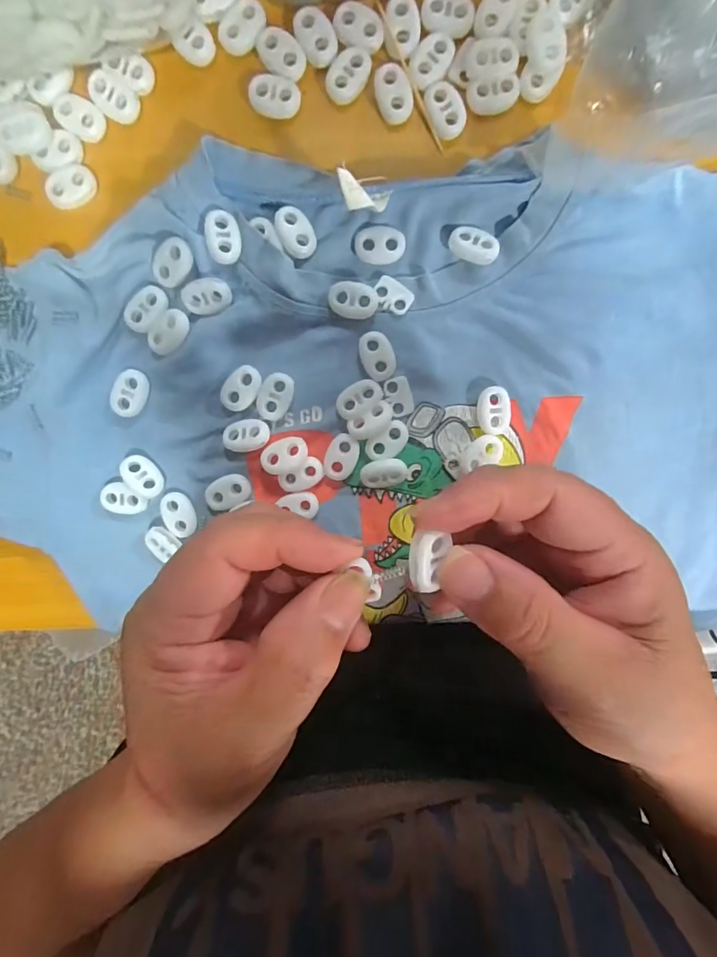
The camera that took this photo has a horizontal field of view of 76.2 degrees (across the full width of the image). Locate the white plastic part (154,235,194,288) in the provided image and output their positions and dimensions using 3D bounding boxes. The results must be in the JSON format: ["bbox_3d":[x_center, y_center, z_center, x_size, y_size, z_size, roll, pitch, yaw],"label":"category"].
[{"bbox_3d":[-0.082,-0.095,0.201,0.016,0.005,0.020,38,98,-5],"label":"white plastic part"}]

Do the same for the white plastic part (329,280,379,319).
[{"bbox_3d":[-0.002,-0.080,0.206,0.021,0.006,0.015,8,99,-1],"label":"white plastic part"}]

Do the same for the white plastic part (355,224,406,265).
[{"bbox_3d":[0.010,-0.104,0.205,0.022,0.004,0.015,4,100,0],"label":"white plastic part"}]

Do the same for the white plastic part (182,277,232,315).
[{"bbox_3d":[-0.068,-0.081,0.204,0.022,0.005,0.015,-3,99,1],"label":"white plastic part"}]

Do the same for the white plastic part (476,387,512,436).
[{"bbox_3d":[0.063,-0.032,0.215,0.015,0.005,0.022,5,100,0],"label":"white plastic part"}]

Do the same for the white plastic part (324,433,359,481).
[{"bbox_3d":[-0.008,-0.010,0.216,0.014,0.004,0.022,19,99,-3],"label":"white plastic part"}]

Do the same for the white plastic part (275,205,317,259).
[{"bbox_3d":[-0.028,-0.109,0.202,0.014,0.004,0.022,-29,98,5],"label":"white plastic part"}]

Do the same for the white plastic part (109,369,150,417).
[{"bbox_3d":[-0.107,-0.040,0.214,0.014,0.006,0.022,24,99,-3],"label":"white plastic part"}]

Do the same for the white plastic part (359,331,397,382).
[{"bbox_3d":[0.009,-0.056,0.211,0.014,0.004,0.022,-22,99,4],"label":"white plastic part"}]

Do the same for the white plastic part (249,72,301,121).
[{"bbox_3d":[-0.036,-0.164,0.196,0.021,0.004,0.013,8,99,-1],"label":"white plastic part"}]

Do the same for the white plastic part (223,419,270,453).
[{"bbox_3d":[-0.052,-0.020,0.215,0.021,0.006,0.014,-11,99,2],"label":"white plastic part"}]

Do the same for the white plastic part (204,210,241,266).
[{"bbox_3d":[-0.059,-0.106,0.199,0.014,0.004,0.022,-1,99,1],"label":"white plastic part"}]

